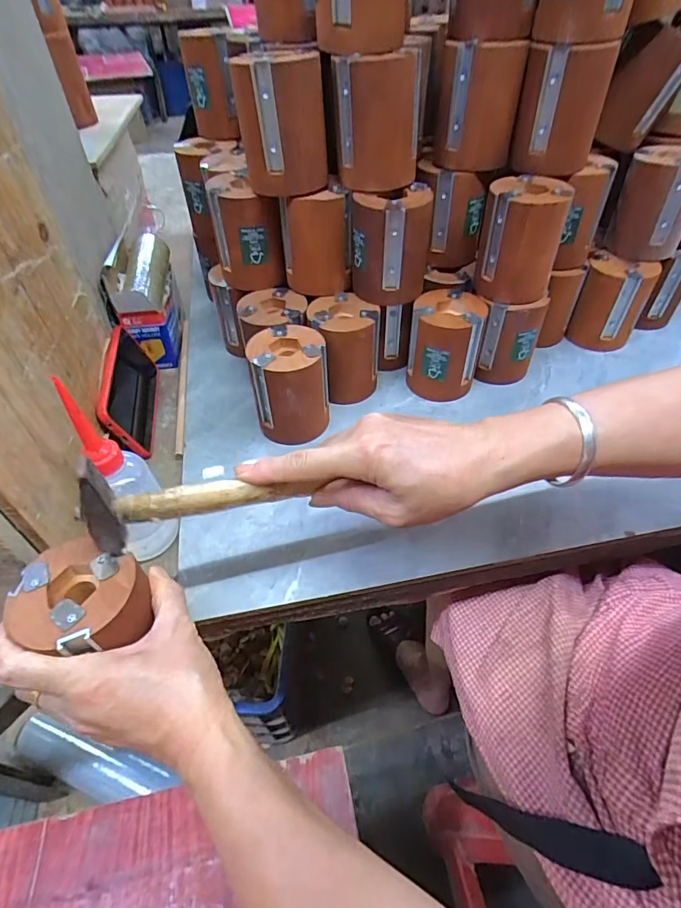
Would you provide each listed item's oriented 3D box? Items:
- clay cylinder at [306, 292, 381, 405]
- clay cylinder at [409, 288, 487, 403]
[{"bbox_3d":[0.007,-0.120,0.536,0.078,0.102,0.070,-10,49,-8],"label":"clay cylinder"},{"bbox_3d":[0.120,-0.124,0.533,0.080,0.103,0.077,-1,48,1],"label":"clay cylinder"}]

